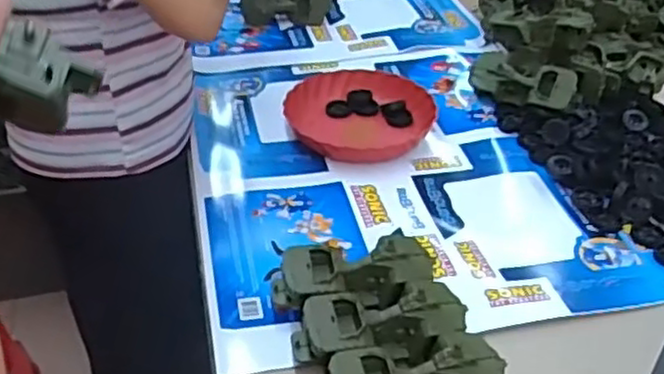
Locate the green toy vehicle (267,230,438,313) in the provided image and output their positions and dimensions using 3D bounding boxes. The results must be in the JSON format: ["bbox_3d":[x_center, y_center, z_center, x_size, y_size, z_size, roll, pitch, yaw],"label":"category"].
[{"bbox_3d":[0.026,0.117,0.836,0.189,0.076,0.085,-6,39,-6],"label":"green toy vehicle"}]

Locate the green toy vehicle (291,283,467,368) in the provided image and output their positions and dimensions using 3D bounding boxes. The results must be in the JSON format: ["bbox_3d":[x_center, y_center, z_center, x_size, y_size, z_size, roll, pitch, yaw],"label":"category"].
[{"bbox_3d":[0.055,0.162,0.783,0.192,0.067,0.094,-8,39,-9],"label":"green toy vehicle"}]

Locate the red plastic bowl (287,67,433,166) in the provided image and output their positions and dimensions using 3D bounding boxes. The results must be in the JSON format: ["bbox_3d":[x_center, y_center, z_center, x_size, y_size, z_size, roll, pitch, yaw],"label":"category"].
[{"bbox_3d":[0.046,-0.116,1.153,0.237,0.051,0.236,-1,39,1],"label":"red plastic bowl"}]

